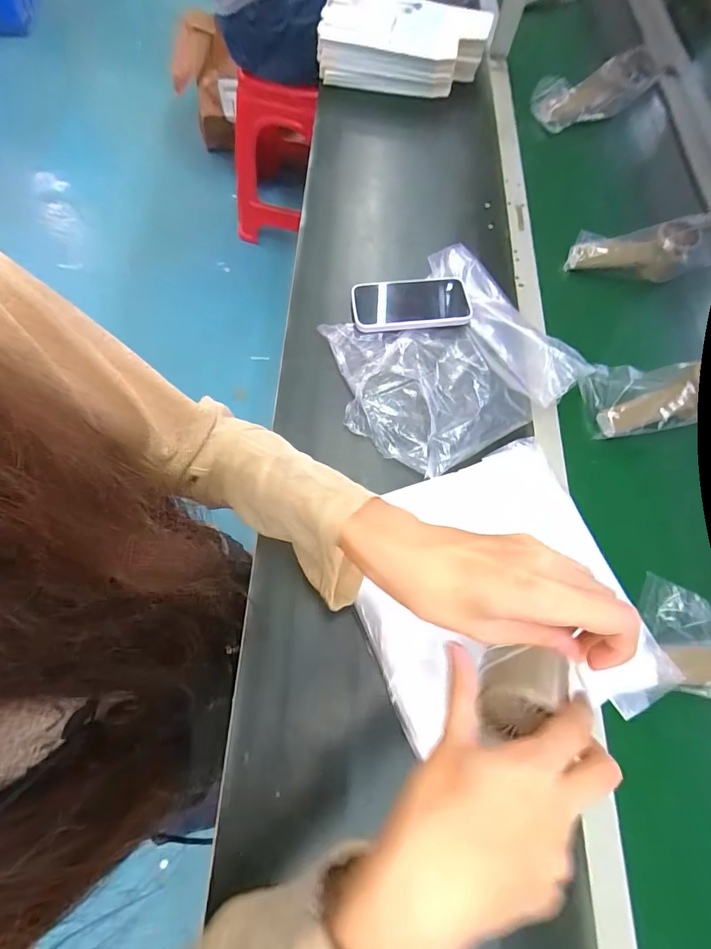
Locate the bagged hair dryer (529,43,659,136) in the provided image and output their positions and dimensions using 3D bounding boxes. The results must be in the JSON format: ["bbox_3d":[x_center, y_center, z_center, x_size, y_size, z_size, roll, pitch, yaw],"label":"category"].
[{"bbox_3d":[0.388,-0.629,0.689,0.182,0.059,0.071,-11,69,12],"label":"bagged hair dryer"}]

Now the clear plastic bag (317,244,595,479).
[{"bbox_3d":[0.102,-0.140,0.497,0.266,0.045,0.240,-32,75,-17],"label":"clear plastic bag"}]

